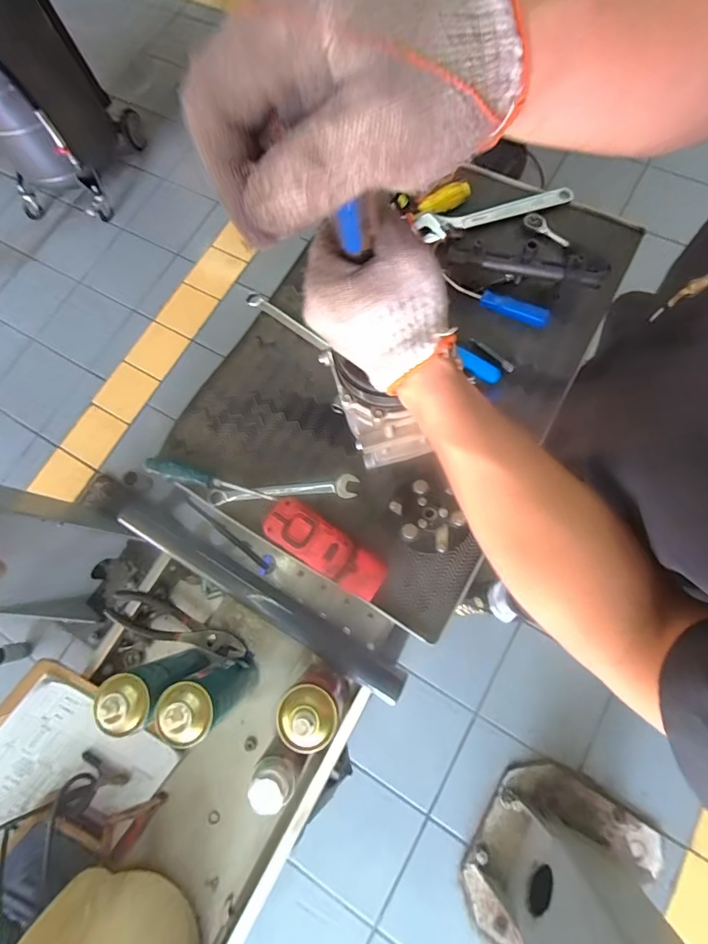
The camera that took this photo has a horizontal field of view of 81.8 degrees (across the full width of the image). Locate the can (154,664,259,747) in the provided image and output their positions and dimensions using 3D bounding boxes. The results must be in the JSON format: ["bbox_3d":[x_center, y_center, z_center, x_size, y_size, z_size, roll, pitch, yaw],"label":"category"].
[{"bbox_3d":[-0.171,0.266,0.490,0.062,0.159,0.060,-1,75,4],"label":"can"}]

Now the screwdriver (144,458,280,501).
[{"bbox_3d":[-0.193,0.009,0.547,0.184,0.022,0.024,10,76,7],"label":"screwdriver"}]

